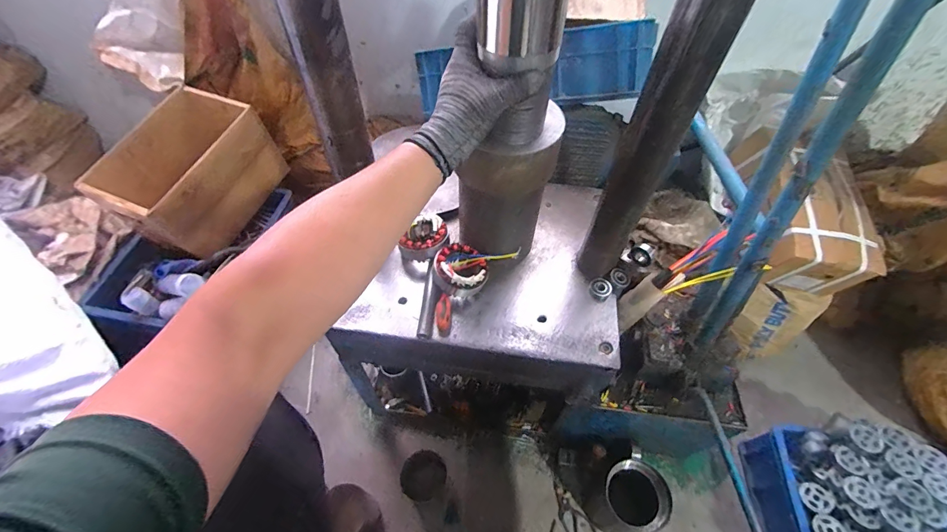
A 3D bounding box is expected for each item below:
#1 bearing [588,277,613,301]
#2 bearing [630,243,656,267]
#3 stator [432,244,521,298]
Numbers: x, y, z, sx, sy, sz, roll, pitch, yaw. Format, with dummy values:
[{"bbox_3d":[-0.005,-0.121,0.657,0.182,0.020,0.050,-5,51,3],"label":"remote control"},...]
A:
[{"bbox_3d":[0.210,0.037,0.661,0.035,0.015,0.034,1,54,-1],"label":"bearing"},{"bbox_3d":[0.272,-0.019,0.647,0.035,0.031,0.019,36,61,22],"label":"bearing"},{"bbox_3d":[-0.005,0.002,0.652,0.124,0.066,0.086,-29,60,-21],"label":"stator"}]

